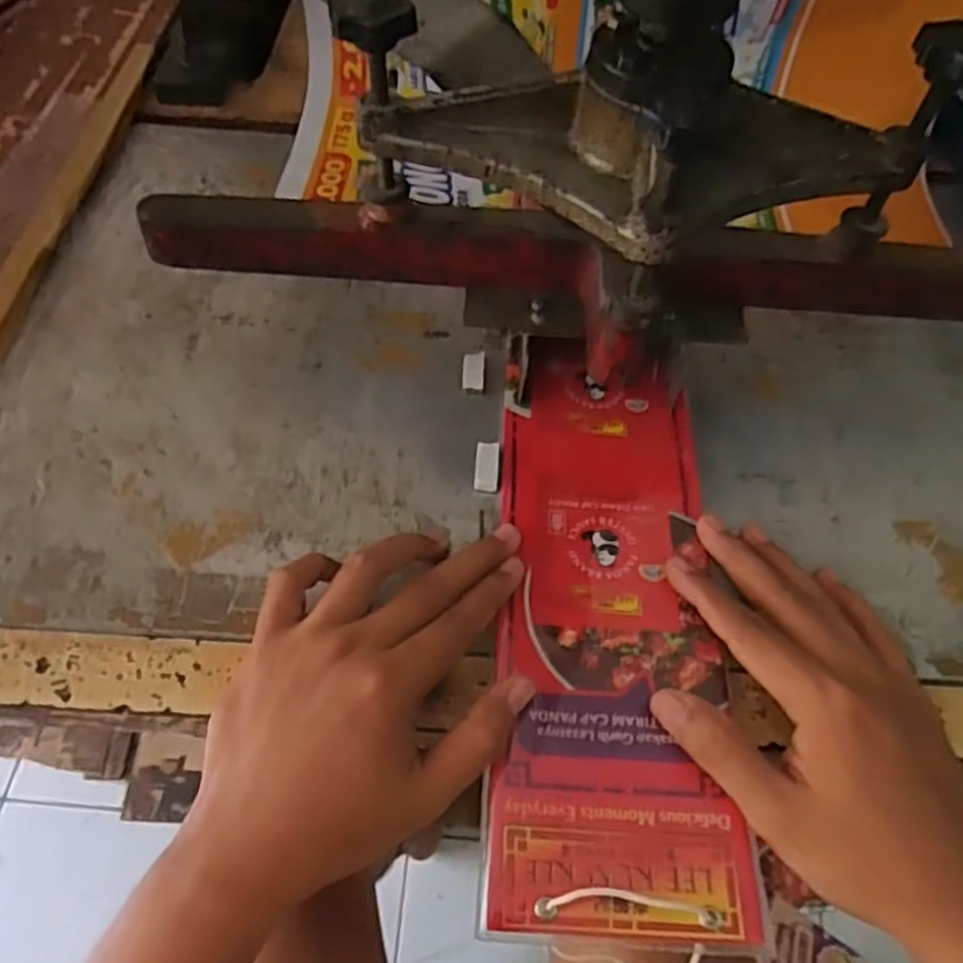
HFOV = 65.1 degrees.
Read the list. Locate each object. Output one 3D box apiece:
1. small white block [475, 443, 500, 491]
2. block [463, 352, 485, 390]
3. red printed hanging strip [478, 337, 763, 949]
[{"bbox_3d":[0.003,-0.007,0.397,0.012,0.005,0.028,4,57,-1],"label":"small white block"},{"bbox_3d":[-0.004,-0.064,0.435,0.013,0.006,0.026,3,57,-2],"label":"block"},{"bbox_3d":[0.060,0.048,0.365,0.101,0.008,0.298,4,56,-1],"label":"red printed hanging strip"}]

